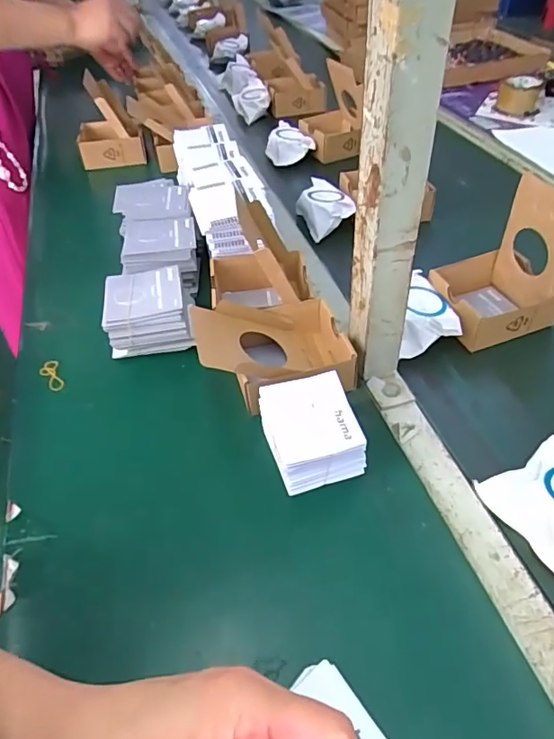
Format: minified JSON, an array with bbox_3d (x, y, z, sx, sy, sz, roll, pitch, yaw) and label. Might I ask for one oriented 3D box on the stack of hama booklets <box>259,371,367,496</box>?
[{"bbox_3d":[0.029,0.055,0.455,0.074,0.065,0.072,-14,46,-10],"label":"stack of hama booklets"}]

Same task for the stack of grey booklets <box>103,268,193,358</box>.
[{"bbox_3d":[-0.142,-0.062,0.585,0.094,0.061,0.095,-9,45,-5],"label":"stack of grey booklets"}]

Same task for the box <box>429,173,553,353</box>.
[{"bbox_3d":[0.245,-0.116,0.563,0.118,0.135,0.103,-13,46,-9],"label":"box"}]

